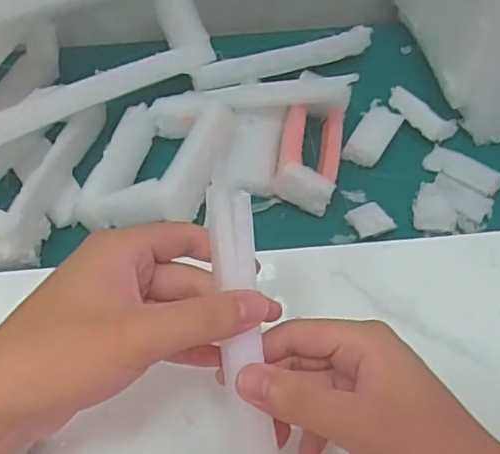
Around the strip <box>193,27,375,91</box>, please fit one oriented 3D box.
[{"bbox_3d":[0.032,-0.153,0.557,0.167,0.017,0.026,-17,58,-10],"label":"strip"}]

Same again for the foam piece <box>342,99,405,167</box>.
[{"bbox_3d":[0.103,-0.079,0.512,0.031,0.009,0.065,28,61,18],"label":"foam piece"}]

